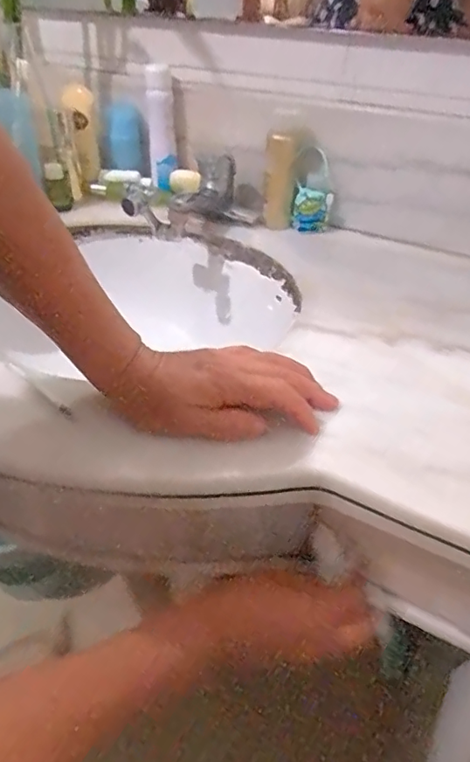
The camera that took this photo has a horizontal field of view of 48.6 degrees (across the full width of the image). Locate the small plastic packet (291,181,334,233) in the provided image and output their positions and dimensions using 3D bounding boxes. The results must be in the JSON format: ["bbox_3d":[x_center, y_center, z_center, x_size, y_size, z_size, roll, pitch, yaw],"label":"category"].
[{"bbox_3d":[0.097,-0.218,0.665,0.047,0.053,0.022,14,40,15],"label":"small plastic packet"}]

